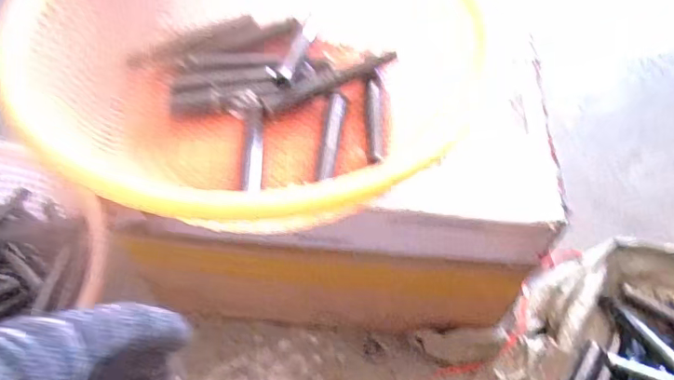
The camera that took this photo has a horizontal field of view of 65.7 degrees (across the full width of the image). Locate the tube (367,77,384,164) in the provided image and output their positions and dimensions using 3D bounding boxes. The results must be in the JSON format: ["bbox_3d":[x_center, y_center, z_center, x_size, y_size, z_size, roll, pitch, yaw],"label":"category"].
[{"bbox_3d":[0.038,-0.071,0.524,0.014,0.011,0.101,1,56,-1],"label":"tube"}]

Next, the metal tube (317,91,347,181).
[{"bbox_3d":[-0.004,-0.054,0.502,0.017,0.010,0.111,6,56,3],"label":"metal tube"}]

